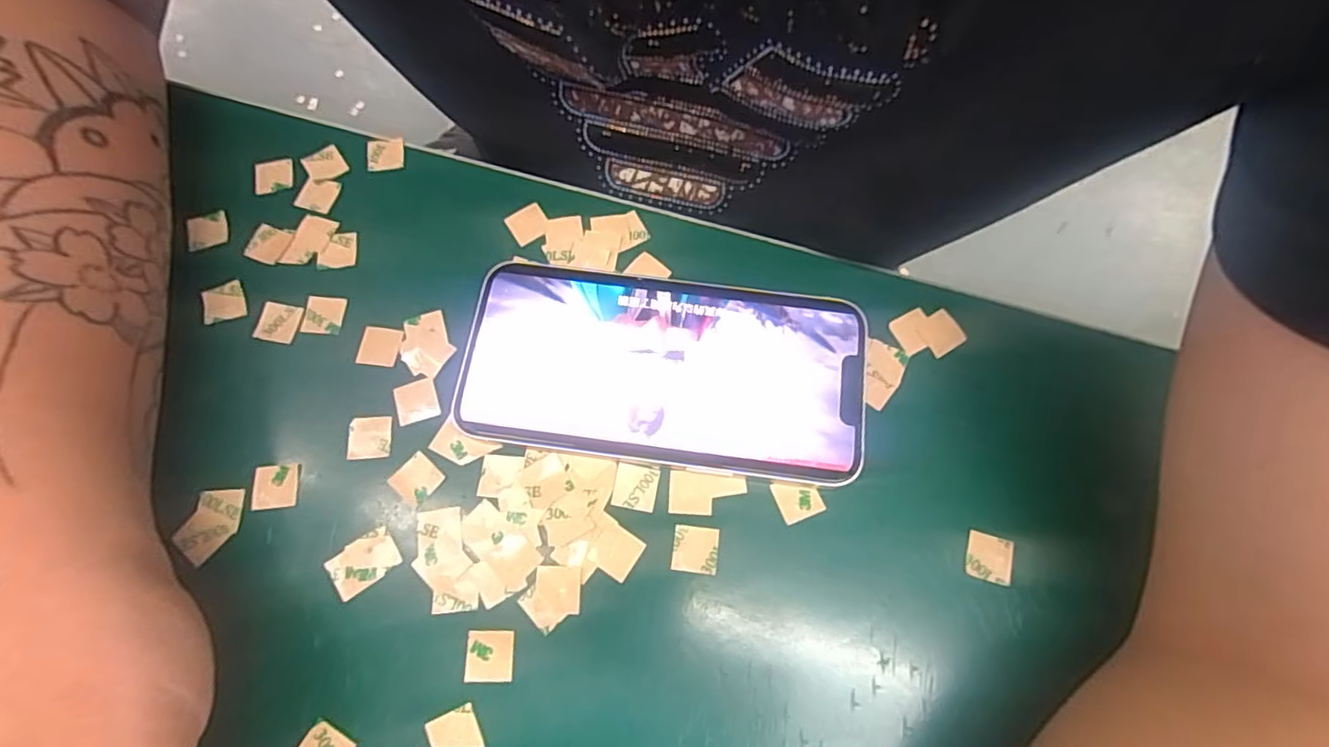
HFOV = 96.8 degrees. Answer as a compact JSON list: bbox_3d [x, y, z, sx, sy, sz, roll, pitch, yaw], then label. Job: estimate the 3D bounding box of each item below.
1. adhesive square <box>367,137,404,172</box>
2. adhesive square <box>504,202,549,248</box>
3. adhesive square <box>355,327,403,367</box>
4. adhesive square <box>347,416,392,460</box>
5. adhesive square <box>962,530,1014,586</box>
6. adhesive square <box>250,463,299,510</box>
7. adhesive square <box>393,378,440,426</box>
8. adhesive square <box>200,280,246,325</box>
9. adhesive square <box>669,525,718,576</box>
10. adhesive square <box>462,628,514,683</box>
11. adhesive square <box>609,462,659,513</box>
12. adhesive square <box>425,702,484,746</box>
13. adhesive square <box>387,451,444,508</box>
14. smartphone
[{"bbox_3d":[-0.120,-0.095,0.254,0.014,0.004,0.016,-4,72,-1],"label":"adhesive square"},{"bbox_3d":[-0.056,-0.062,0.243,0.015,0.004,0.015,-33,79,-8],"label":"adhesive square"},{"bbox_3d":[-0.109,-0.011,0.224,0.016,0.004,0.015,6,73,3],"label":"adhesive square"},{"bbox_3d":[-0.107,0.023,0.213,0.015,0.004,0.015,-4,72,0],"label":"adhesive square"},{"bbox_3d":[0.111,0.063,0.201,0.015,0.004,0.015,14,73,5],"label":"adhesive square"},{"bbox_3d":[-0.138,0.039,0.207,0.015,0.004,0.015,-4,72,-1],"label":"adhesive square"},{"bbox_3d":[-0.092,0.010,0.217,0.015,0.004,0.015,-18,73,-5],"label":"adhesive square"},{"bbox_3d":[-0.172,-0.028,0.230,0.015,0.004,0.016,-15,78,-14],"label":"adhesive square"},{"bbox_3d":[0.010,0.060,0.202,0.015,0.004,0.015,6,74,4],"label":"adhesive square"},{"bbox_3d":[-0.057,0.092,0.191,0.015,0.004,0.015,0,72,0],"label":"adhesive square"},{"bbox_3d":[-0.010,0.040,0.209,0.015,0.004,0.015,11,74,1],"label":"adhesive square"},{"bbox_3d":[-0.066,0.114,0.184,0.015,0.004,0.015,-25,73,-7],"label":"adhesive square"},{"bbox_3d":[-0.089,0.038,0.209,0.015,0.004,0.016,40,76,11],"label":"adhesive square"},{"bbox_3d":[-0.001,-0.002,0.218,0.144,0.008,0.070,7,73,3],"label":"smartphone"}]

